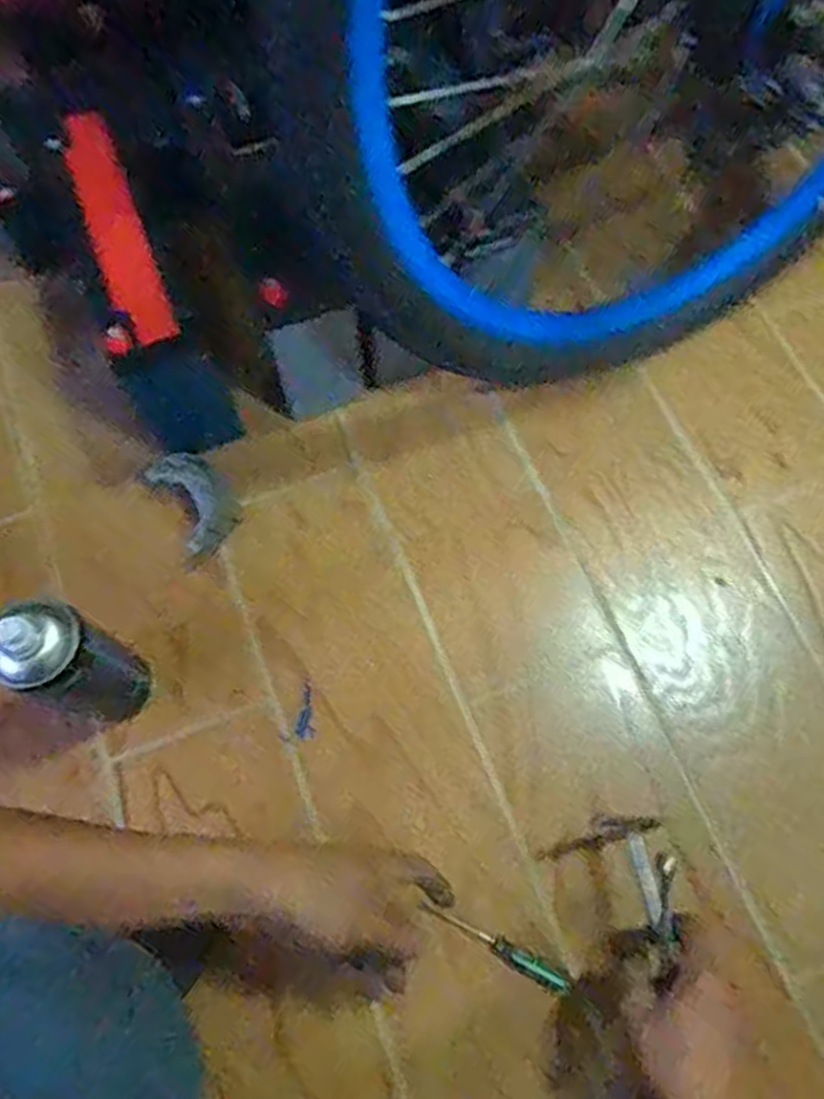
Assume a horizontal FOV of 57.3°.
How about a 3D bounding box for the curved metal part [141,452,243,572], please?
[{"bbox_3d":[-0.206,-0.044,0.723,0.066,0.025,0.106,-27,72,-7],"label":"curved metal part"}]

